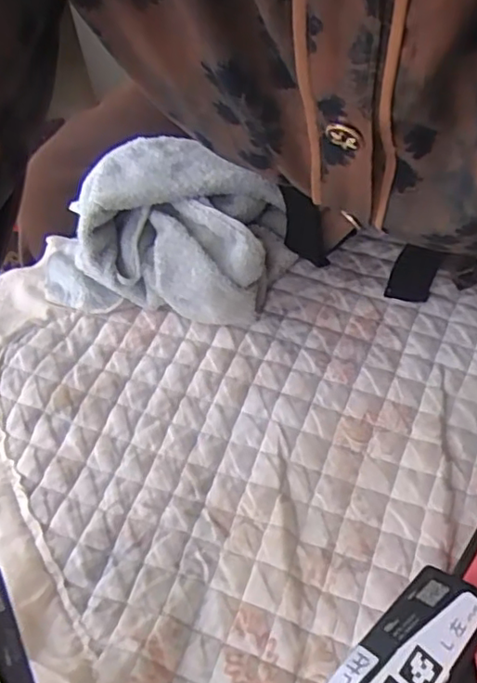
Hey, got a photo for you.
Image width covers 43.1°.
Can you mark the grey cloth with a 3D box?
[{"bbox_3d":[-0.043,-0.076,0.444,0.153,0.083,0.129,16,55,15],"label":"grey cloth"}]

